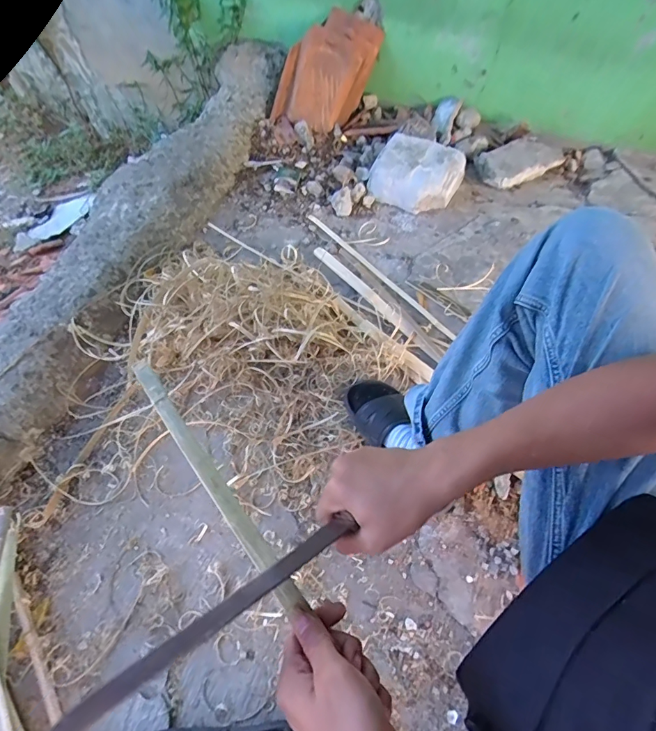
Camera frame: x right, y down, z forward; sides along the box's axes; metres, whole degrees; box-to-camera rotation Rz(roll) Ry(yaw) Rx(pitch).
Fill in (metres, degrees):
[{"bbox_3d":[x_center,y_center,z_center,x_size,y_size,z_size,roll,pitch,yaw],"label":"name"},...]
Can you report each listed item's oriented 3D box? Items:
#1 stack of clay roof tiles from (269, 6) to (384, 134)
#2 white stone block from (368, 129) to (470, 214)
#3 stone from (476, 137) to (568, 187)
[{"bbox_3d":[-0.011,-0.947,1.367,0.255,0.362,0.109,31,21,5],"label":"stack of clay roof tiles"},{"bbox_3d":[0.259,-0.560,1.220,0.244,0.093,0.205,24,61,13],"label":"white stone block"},{"bbox_3d":[0.576,-0.616,1.262,0.253,0.052,0.143,-25,62,-15],"label":"stone"}]

